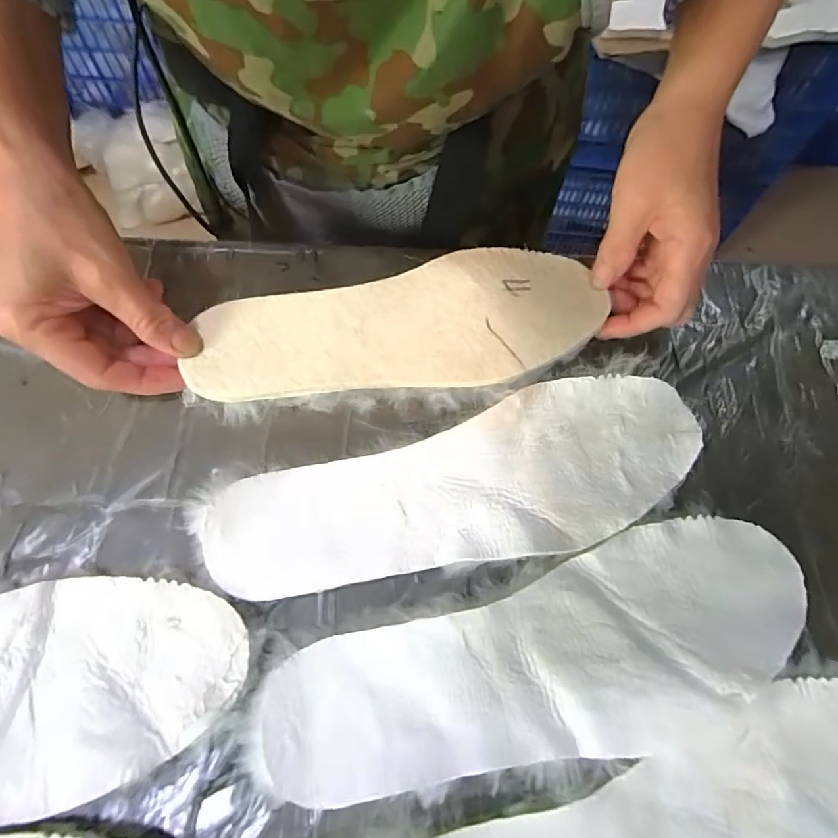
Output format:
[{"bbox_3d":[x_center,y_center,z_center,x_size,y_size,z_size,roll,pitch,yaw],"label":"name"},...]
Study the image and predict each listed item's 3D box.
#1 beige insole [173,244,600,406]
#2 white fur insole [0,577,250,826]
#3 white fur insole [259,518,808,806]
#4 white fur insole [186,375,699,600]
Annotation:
[{"bbox_3d":[-0.008,-0.054,0.283,0.238,0.012,0.088,-10,64,-7],"label":"beige insole"},{"bbox_3d":[-0.202,0.118,0.198,0.245,0.006,0.084,-6,64,-6],"label":"white fur insole"},{"bbox_3d":[0.062,0.110,0.216,0.254,0.009,0.080,-16,65,-12],"label":"white fur insole"},{"bbox_3d":[0.025,0.035,0.247,0.257,0.015,0.080,-13,64,-10],"label":"white fur insole"}]

